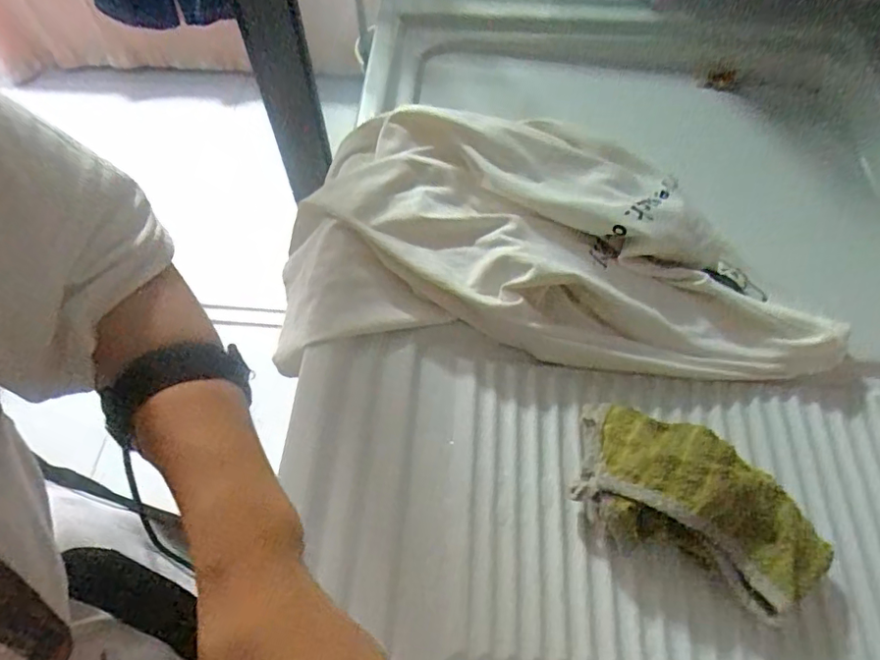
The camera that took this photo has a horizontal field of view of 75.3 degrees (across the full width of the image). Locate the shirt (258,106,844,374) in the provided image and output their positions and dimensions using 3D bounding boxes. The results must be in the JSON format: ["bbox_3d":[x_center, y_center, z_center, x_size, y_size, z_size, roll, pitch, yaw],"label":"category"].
[{"bbox_3d":[0.087,-0.078,0.463,0.410,0.066,0.228,1,61,0],"label":"shirt"}]

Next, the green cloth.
[{"bbox_3d":[0.162,0.108,0.359,0.160,0.048,0.089,26,64,13],"label":"green cloth"}]

